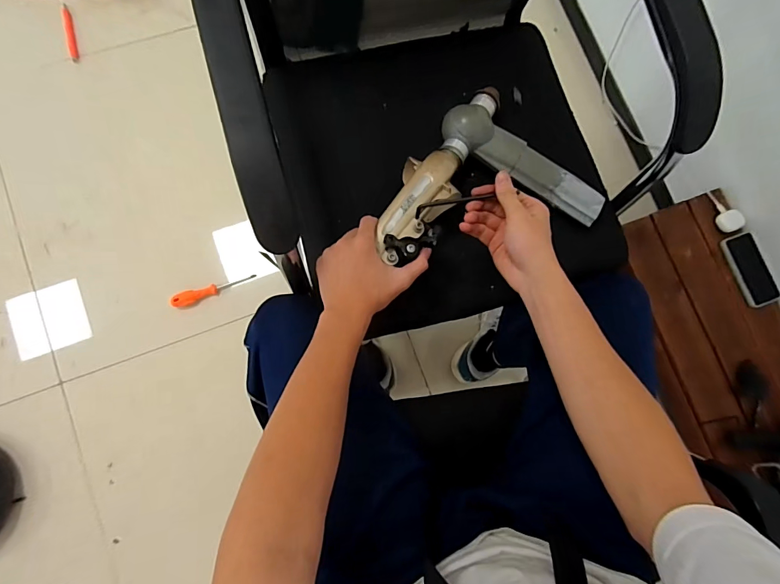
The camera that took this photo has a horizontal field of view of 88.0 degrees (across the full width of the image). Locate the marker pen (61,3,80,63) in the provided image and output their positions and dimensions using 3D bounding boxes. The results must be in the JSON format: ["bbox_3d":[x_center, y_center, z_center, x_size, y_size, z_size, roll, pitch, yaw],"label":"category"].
[{"bbox_3d":[-0.857,-0.692,1.081,0.023,0.018,0.167,-13,83,-7],"label":"marker pen"}]

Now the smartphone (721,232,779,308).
[{"bbox_3d":[0.824,-0.051,0.921,0.082,0.011,0.168,-20,84,-2],"label":"smartphone"}]

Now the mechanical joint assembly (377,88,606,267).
[{"bbox_3d":[0.122,-0.177,0.547,0.326,0.075,0.219,-15,83,-7],"label":"mechanical joint assembly"}]

